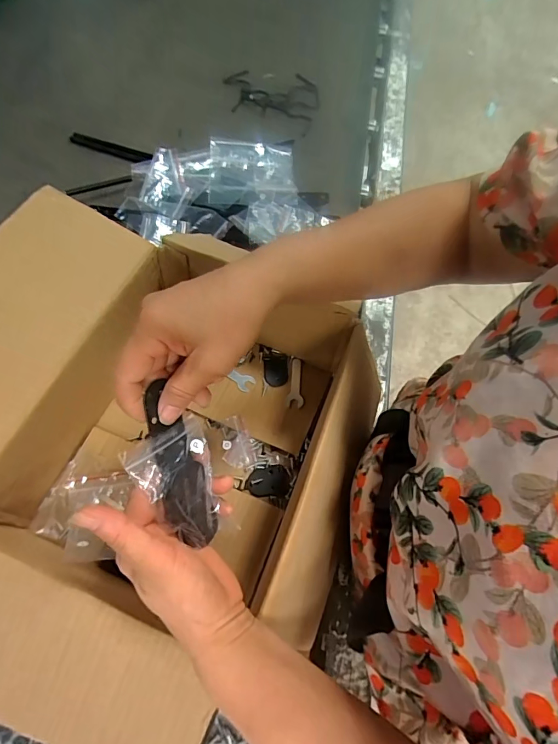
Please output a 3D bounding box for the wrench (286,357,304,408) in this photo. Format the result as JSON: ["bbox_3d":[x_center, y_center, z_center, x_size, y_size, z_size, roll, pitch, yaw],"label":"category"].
[{"bbox_3d":[0.023,0.014,0.498,0.021,0.005,0.067,15,56,-9],"label":"wrench"}]

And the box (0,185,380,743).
[{"bbox_3d":[-0.116,0.081,0.374,0.372,0.156,0.415,18,64,6],"label":"box"}]

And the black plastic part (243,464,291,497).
[{"bbox_3d":[-0.013,0.121,0.448,0.048,0.004,0.034,1,63,-2],"label":"black plastic part"}]

